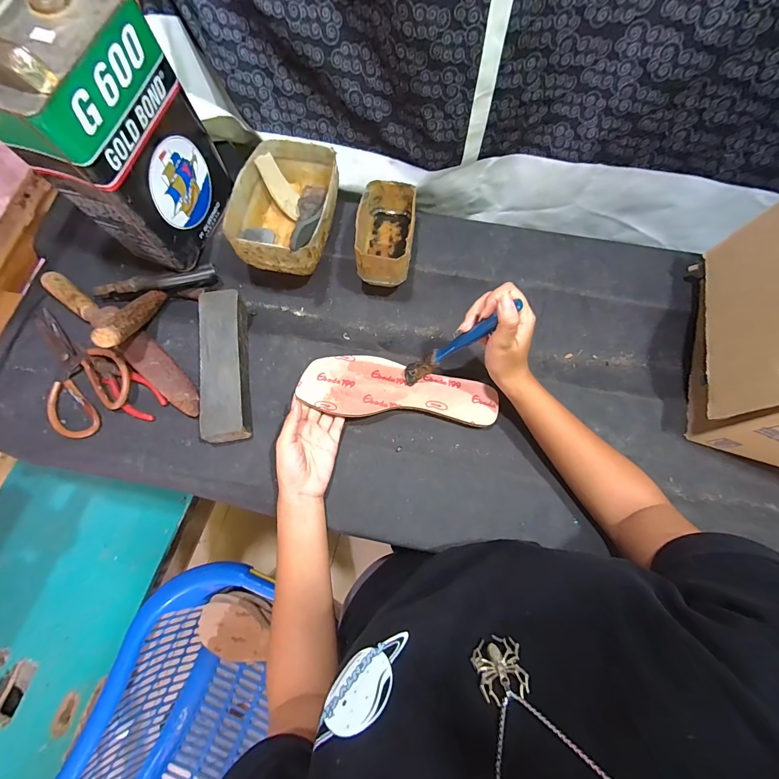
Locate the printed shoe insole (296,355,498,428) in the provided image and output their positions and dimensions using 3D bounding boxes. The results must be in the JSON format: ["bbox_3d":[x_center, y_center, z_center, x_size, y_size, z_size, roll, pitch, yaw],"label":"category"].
[{"bbox_3d":[0.012,0.001,0.449,0.241,0.018,0.079,7,74,0],"label":"printed shoe insole"}]

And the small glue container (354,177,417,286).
[{"bbox_3d":[-0.005,-0.213,0.496,0.079,0.058,0.131,4,71,3],"label":"small glue container"}]

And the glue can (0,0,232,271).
[{"bbox_3d":[-0.303,-0.280,0.418,0.107,0.234,0.164,16,71,6],"label":"glue can"}]

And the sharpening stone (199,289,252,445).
[{"bbox_3d":[-0.208,-0.032,0.455,0.050,0.034,0.194,-9,70,-3],"label":"sharpening stone"}]

